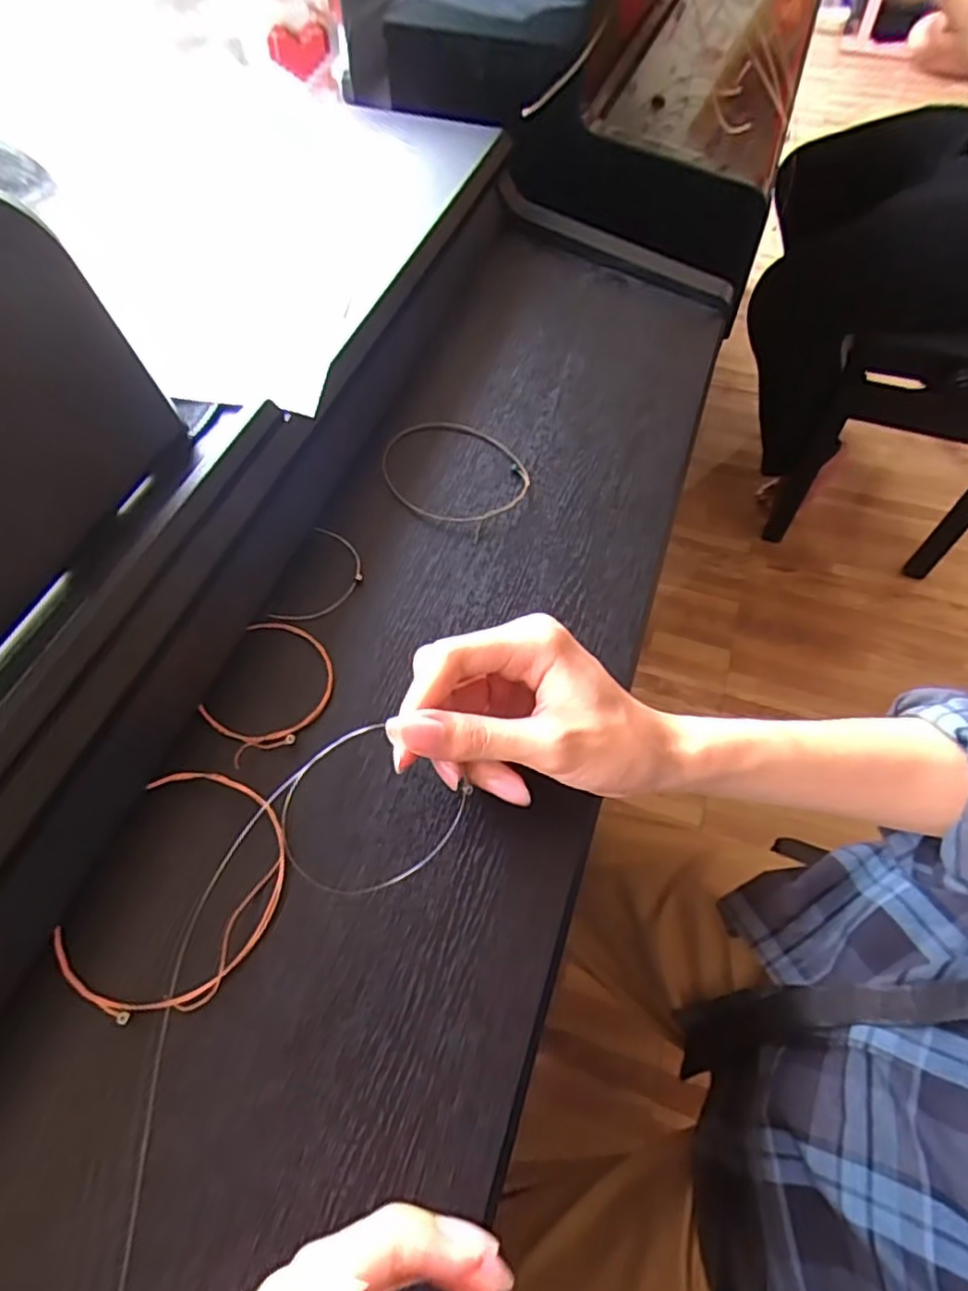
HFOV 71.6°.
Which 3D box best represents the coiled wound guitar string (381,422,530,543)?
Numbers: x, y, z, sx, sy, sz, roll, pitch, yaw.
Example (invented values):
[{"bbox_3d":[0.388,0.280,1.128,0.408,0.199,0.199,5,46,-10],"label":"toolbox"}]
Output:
[{"bbox_3d":[-0.016,-0.111,0.416,0.087,0.015,0.083,27,61,16],"label":"coiled wound guitar string"}]

